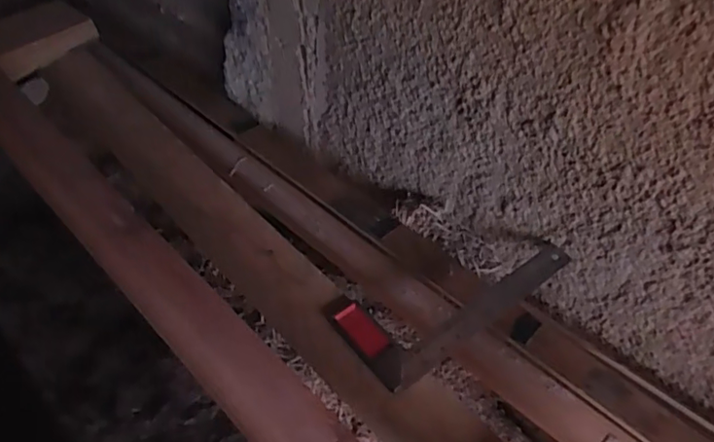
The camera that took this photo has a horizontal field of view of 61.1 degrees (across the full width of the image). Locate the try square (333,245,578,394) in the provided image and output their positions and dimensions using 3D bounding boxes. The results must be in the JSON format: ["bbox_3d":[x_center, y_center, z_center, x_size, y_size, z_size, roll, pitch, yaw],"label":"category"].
[{"bbox_3d":[0.119,0.081,0.756,0.298,0.025,0.132,-30,56,-25],"label":"try square"}]

